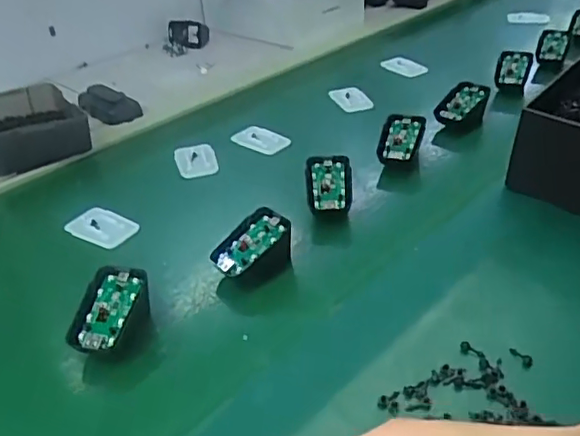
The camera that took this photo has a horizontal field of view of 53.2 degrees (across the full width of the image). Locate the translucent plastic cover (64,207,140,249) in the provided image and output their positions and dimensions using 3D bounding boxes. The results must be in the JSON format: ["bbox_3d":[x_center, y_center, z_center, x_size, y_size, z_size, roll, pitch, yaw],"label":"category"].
[{"bbox_3d":[-0.182,0.010,0.565,0.067,0.010,0.042,13,39,24],"label":"translucent plastic cover"}]

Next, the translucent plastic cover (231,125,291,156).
[{"bbox_3d":[-0.036,-0.096,0.701,0.067,0.008,0.044,23,50,28],"label":"translucent plastic cover"}]

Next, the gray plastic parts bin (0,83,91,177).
[{"bbox_3d":[-0.318,-0.114,0.710,0.123,0.053,0.156,-19,37,-17],"label":"gray plastic parts bin"}]

